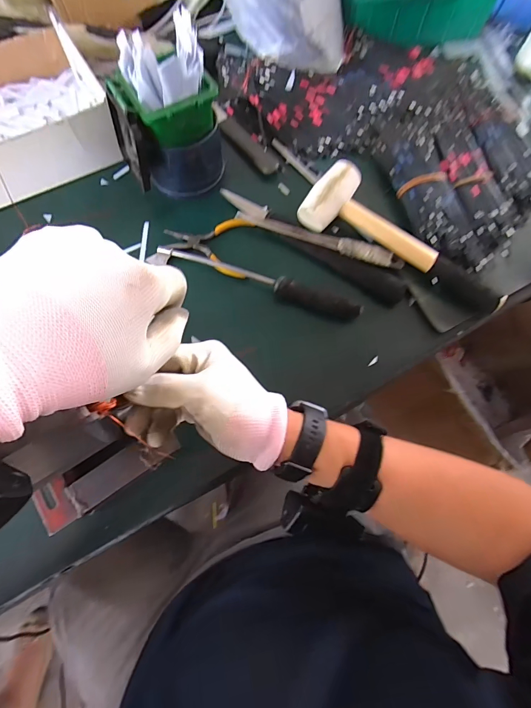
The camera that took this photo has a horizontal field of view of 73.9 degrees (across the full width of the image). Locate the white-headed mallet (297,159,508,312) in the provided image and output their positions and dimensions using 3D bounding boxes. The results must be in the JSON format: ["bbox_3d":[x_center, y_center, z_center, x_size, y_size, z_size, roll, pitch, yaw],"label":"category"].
[{"bbox_3d":[0.166,-0.135,0.416,0.253,0.041,0.077,33,73,10],"label":"white-headed mallet"}]

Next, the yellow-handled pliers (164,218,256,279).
[{"bbox_3d":[-0.074,-0.140,0.445,0.111,0.010,0.078,11,71,3],"label":"yellow-handled pliers"}]

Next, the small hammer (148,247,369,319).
[{"bbox_3d":[-0.013,-0.087,0.416,0.254,0.032,0.023,20,72,6],"label":"small hammer"}]

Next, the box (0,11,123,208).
[{"bbox_3d":[-0.336,-0.304,0.457,0.231,0.066,0.204,-27,73,-10],"label":"box"}]

